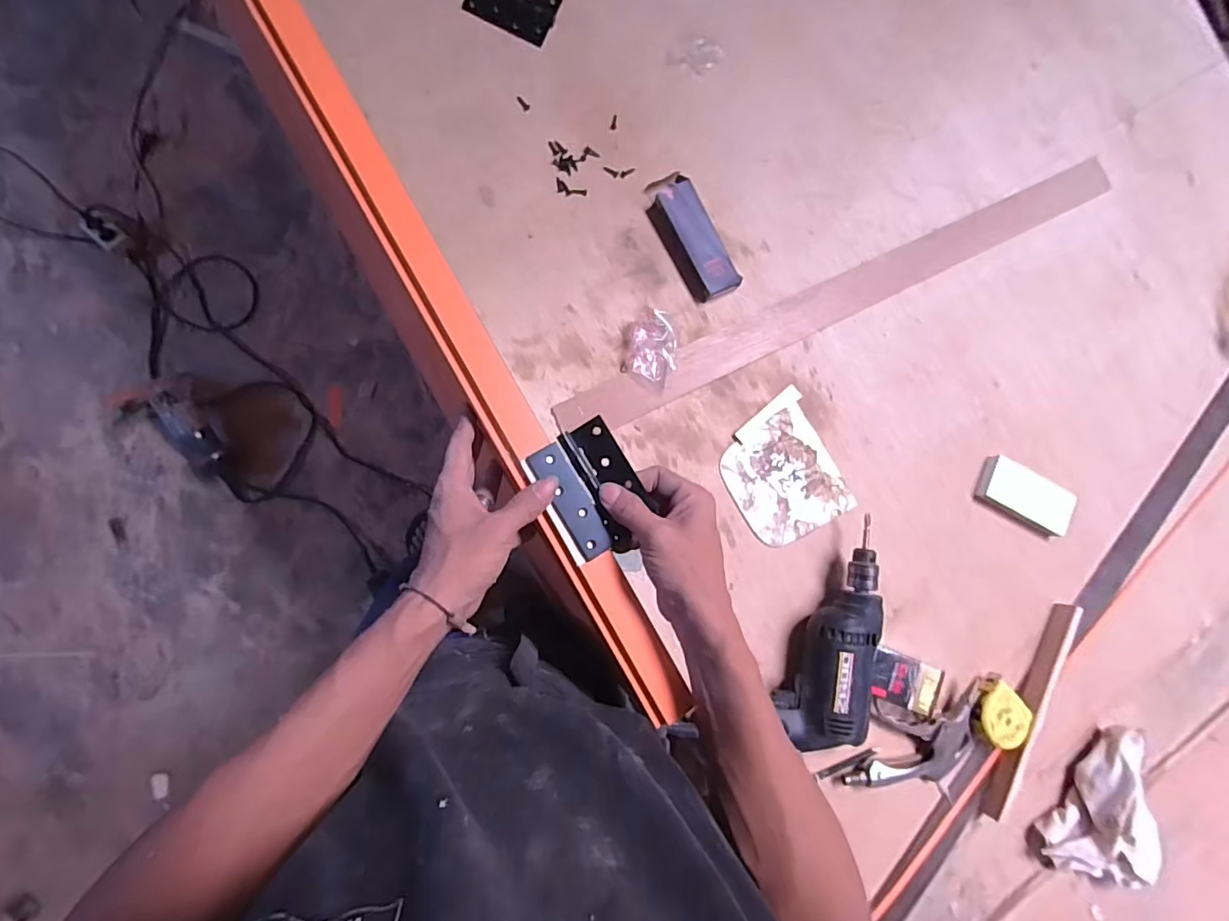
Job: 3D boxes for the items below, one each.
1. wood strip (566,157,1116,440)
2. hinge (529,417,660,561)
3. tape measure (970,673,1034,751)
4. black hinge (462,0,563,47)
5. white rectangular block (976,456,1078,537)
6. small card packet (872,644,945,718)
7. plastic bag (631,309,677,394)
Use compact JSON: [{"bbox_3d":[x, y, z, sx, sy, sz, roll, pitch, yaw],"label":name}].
[{"bbox_3d":[0.304,-0.213,0.659,0.809,0.015,0.052,-26,89,-9],"label":"wood strip"},{"bbox_3d":[-0.015,0.027,0.443,0.076,0.016,0.108,-35,91,-9],"label":"hinge"},{"bbox_3d":[0.454,0.302,0.629,0.073,0.034,0.070,1,85,-8],"label":"tape measure"},{"bbox_3d":[-0.120,-0.541,0.624,0.099,0.006,0.083,19,76,-11],"label":"black hinge"},{"bbox_3d":[0.525,0.043,0.670,0.118,0.017,0.059,26,82,-5],"label":"white rectangular block"},{"bbox_3d":[0.337,0.255,0.611,0.077,0.013,0.056,21,81,5],"label":"small card packet"},{"bbox_3d":[0.044,-0.127,0.605,0.056,0.032,0.090,4,85,-8],"label":"plastic bag"}]

